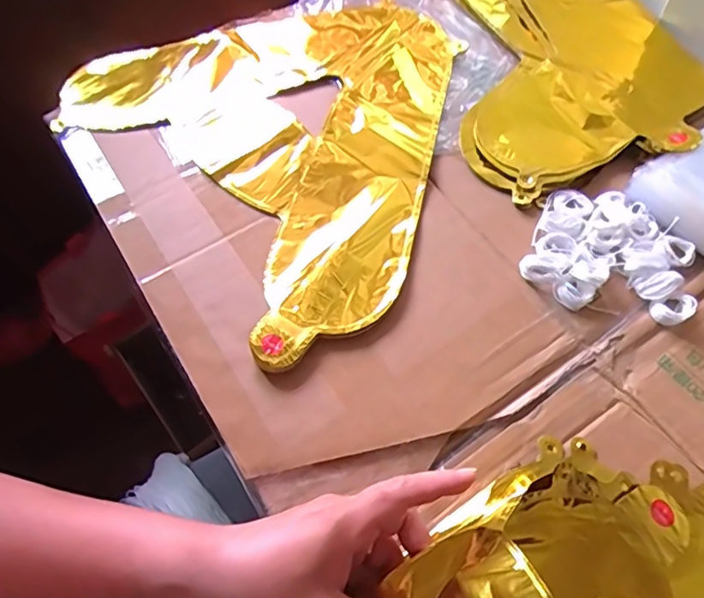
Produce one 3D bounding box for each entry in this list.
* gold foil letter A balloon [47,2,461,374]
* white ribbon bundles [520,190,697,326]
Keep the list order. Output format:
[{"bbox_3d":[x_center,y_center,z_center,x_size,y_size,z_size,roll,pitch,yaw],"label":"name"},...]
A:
[{"bbox_3d":[-0.058,-0.176,0.511,0.397,0.015,0.360,38,67,20],"label":"gold foil letter A balloon"},{"bbox_3d":[0.201,-0.038,0.427,0.117,0.016,0.113,23,63,13],"label":"white ribbon bundles"}]

